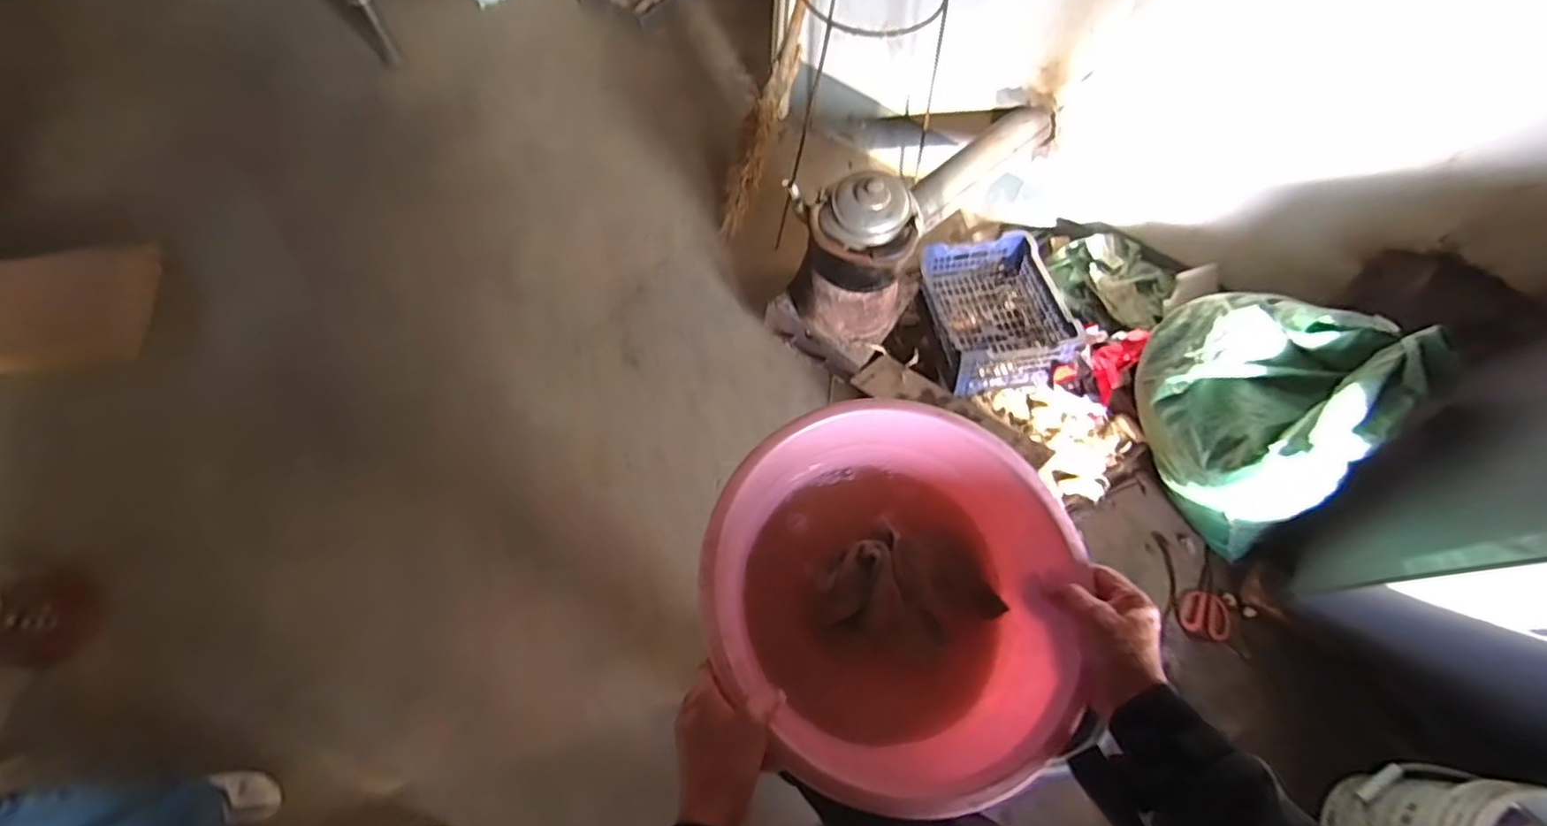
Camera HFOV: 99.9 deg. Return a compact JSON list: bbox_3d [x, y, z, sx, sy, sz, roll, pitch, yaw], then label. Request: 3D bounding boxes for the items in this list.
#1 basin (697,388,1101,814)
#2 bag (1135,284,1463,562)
[{"bbox_3d":[0.114,0.171,0.651,0.341,0.123,0.343,0,70,-1],"label":"basin"},{"bbox_3d":[0.929,-0.010,1.295,0.377,0.438,0.377,29,71,8],"label":"bag"}]

